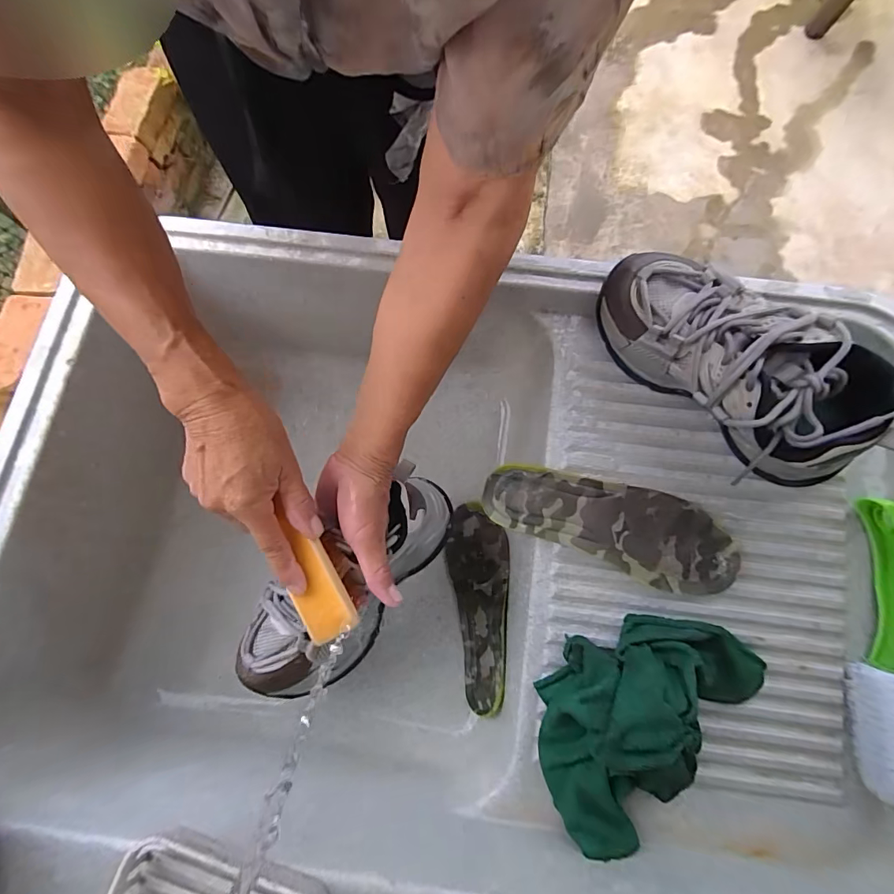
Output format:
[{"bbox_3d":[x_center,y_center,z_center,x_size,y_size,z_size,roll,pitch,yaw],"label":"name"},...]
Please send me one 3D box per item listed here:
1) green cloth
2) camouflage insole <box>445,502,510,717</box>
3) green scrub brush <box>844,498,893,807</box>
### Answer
[{"bbox_3d":[0.150,0.209,0.340,0.130,0.055,0.193,41,79,11],"label":"green cloth"},{"bbox_3d":[0.039,0.172,0.499,0.074,0.018,0.217,-22,59,29],"label":"camouflage insole"},{"bbox_3d":[0.359,0.161,0.358,0.036,0.037,0.232,7,75,3],"label":"green scrub brush"}]

